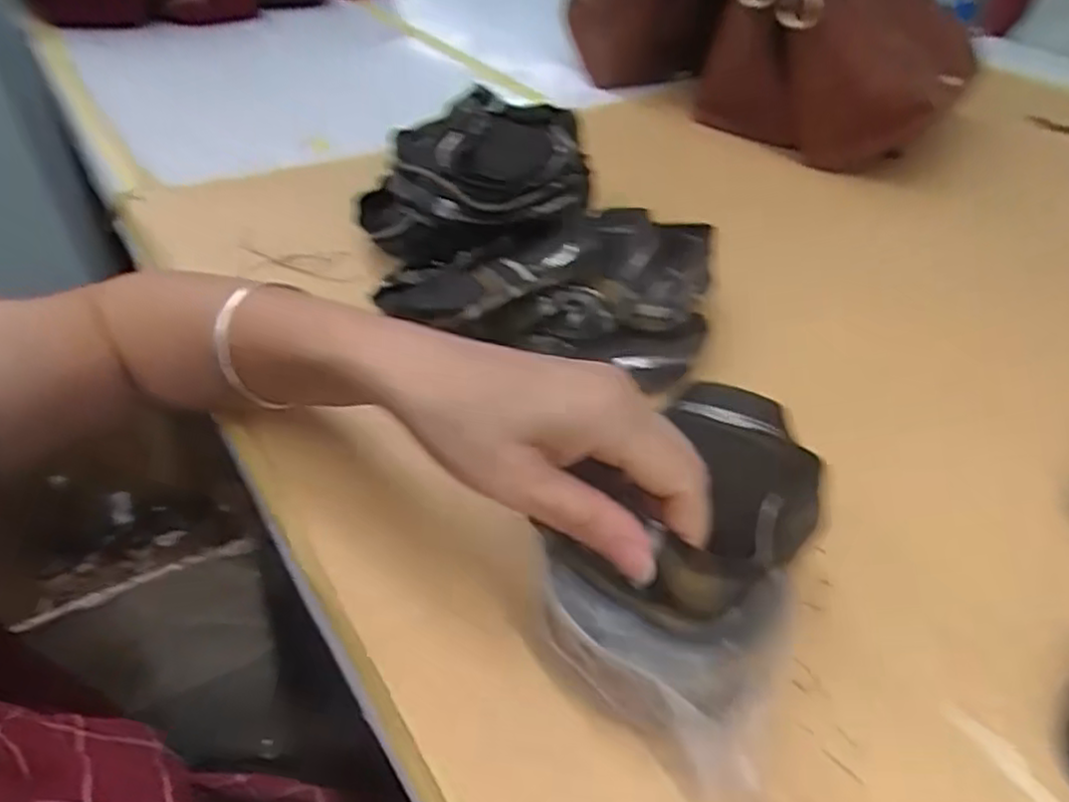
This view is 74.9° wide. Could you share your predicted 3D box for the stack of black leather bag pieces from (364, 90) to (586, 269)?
[{"bbox_3d":[-0.047,-0.167,0.526,0.170,0.074,0.153,10,43,8],"label":"stack of black leather bag pieces"}]

